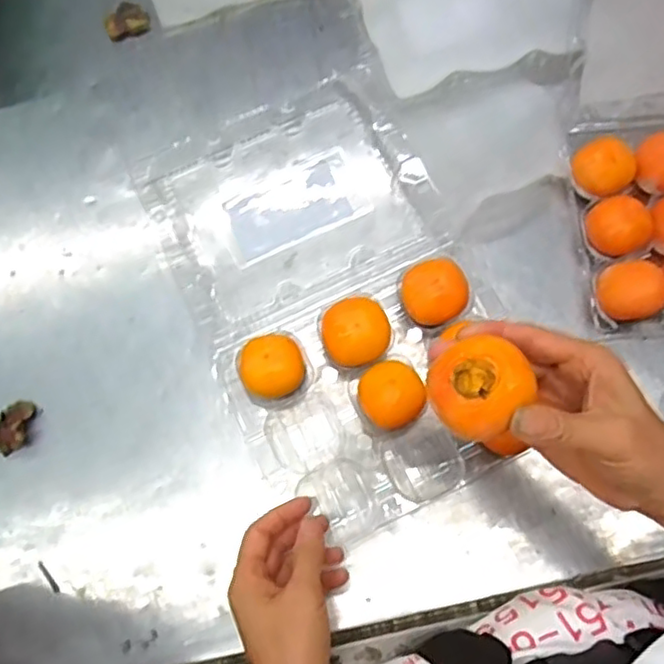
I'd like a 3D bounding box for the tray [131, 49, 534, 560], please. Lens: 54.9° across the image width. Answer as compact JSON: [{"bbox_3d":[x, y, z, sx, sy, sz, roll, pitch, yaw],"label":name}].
[{"bbox_3d":[0.004,-0.037,0.509,0.226,0.053,0.355,-24,77,-5],"label":"tray"}]

